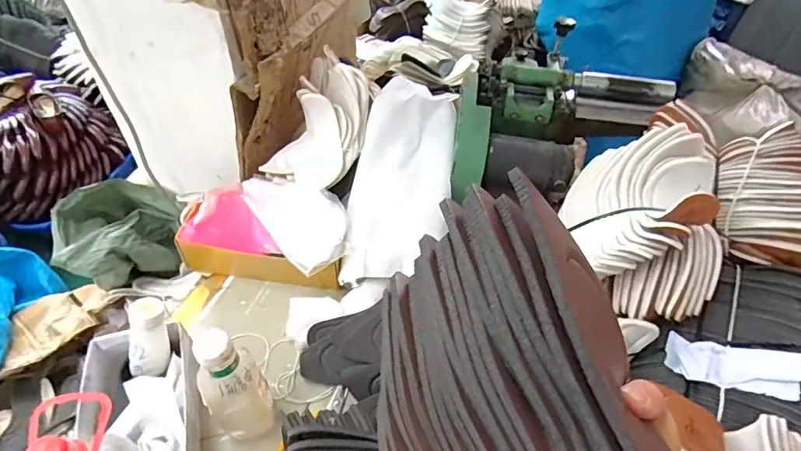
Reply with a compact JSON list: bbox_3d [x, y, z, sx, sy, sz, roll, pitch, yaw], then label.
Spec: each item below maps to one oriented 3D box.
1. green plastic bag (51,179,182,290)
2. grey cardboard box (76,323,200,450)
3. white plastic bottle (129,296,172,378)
[{"bbox_3d":[-0.629,0.039,1.114,0.256,0.209,0.173,-23,53,-23],"label":"green plastic bag"},{"bbox_3d":[-0.338,0.264,0.631,0.127,0.114,0.292,-14,50,-15],"label":"grey cardboard box"},{"bbox_3d":[-0.344,0.152,0.663,0.049,0.114,0.044,7,14,3],"label":"white plastic bottle"}]

